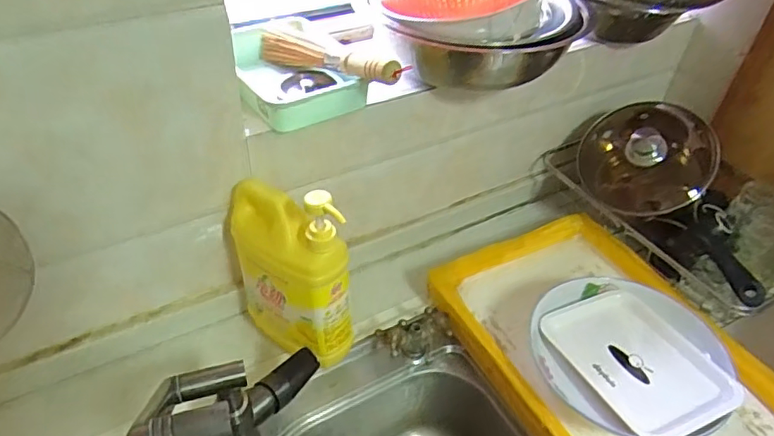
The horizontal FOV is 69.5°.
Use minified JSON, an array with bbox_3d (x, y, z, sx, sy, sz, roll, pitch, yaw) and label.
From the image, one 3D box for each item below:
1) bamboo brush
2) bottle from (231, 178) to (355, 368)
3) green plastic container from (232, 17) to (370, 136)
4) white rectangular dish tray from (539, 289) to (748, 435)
[{"bbox_3d":[-0.074,-0.191,0.666,0.236,0.044,0.025,25,45,39],"label":"bamboo brush"},{"bbox_3d":[-0.117,0.052,0.639,0.169,0.219,0.063,28,48,25],"label":"bottle"},{"bbox_3d":[-0.119,-0.182,0.690,0.133,0.040,0.199,-15,45,-19],"label":"green plastic container"},{"bbox_3d":[0.288,0.163,0.643,0.145,0.031,0.186,-15,46,-19],"label":"white rectangular dish tray"}]

